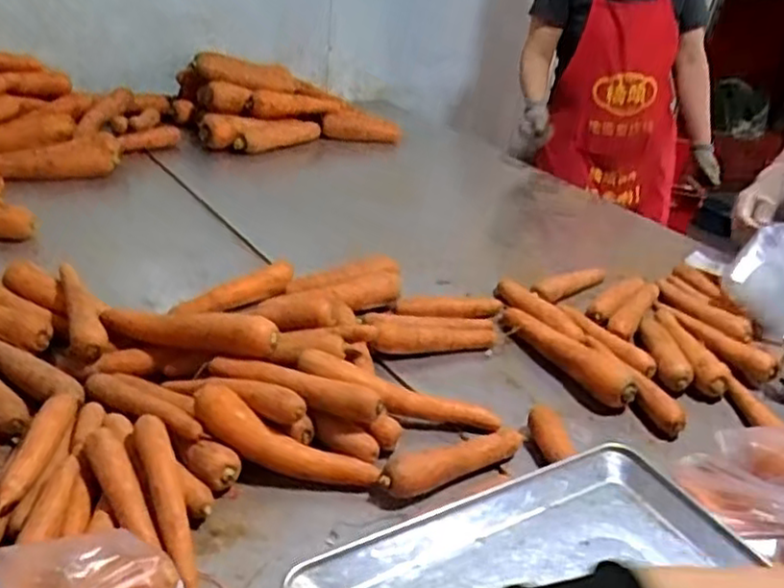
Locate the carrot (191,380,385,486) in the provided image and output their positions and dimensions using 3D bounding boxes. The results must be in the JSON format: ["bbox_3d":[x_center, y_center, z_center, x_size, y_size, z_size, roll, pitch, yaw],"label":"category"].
[{"bbox_3d":[-0.107,0.150,0.717,0.200,0.037,0.048,25,30,-2],"label":"carrot"}]

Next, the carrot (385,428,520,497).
[{"bbox_3d":[0.072,0.163,0.734,0.167,0.034,0.031,-13,35,-32],"label":"carrot"}]

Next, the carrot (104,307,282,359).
[{"bbox_3d":[-0.235,0.036,0.817,0.217,0.046,0.052,9,29,3],"label":"carrot"}]

